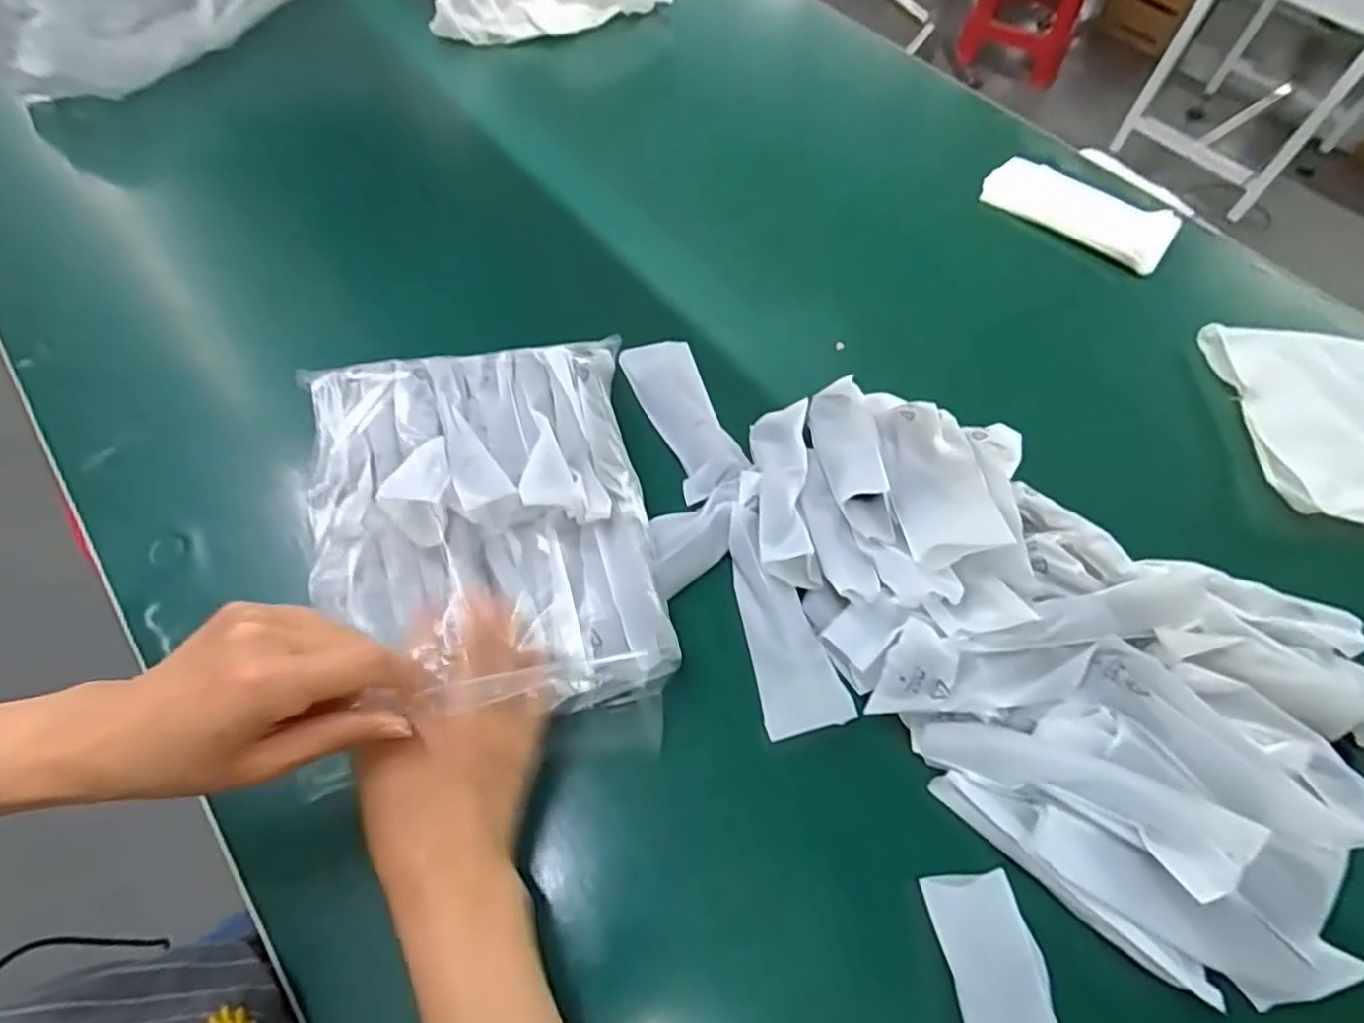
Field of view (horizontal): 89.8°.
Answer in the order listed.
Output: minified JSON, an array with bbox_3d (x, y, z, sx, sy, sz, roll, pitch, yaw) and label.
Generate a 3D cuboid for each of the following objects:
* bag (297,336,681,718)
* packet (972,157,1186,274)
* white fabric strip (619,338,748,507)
[{"bbox_3d":[-0.128,0.004,0.439,0.206,0.076,0.250,-9,59,-9],"label":"bag"},{"bbox_3d":[0.405,-0.309,0.700,0.182,0.019,0.082,36,63,18],"label":"packet"},{"bbox_3d":[0.000,-0.075,0.523,0.053,0.017,0.143,-26,65,5],"label":"white fabric strip"}]

